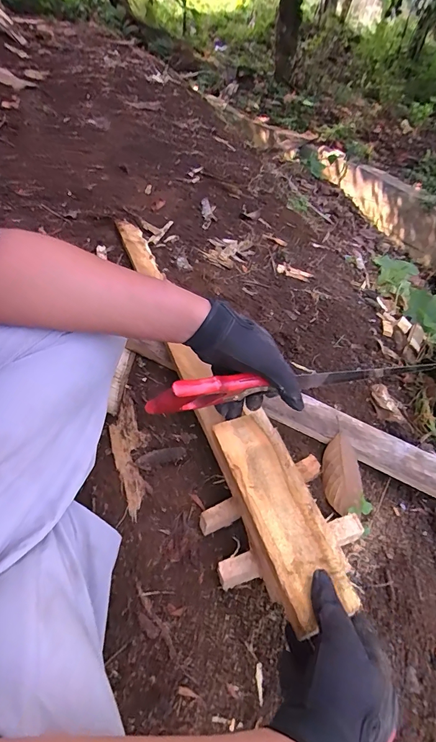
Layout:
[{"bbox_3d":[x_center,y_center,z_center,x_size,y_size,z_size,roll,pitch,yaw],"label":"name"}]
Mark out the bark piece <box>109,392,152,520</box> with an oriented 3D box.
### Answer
[{"bbox_3d":[-0.133,0.120,0.583,0.051,0.006,0.196,-11,53,-14],"label":"bark piece"}]

